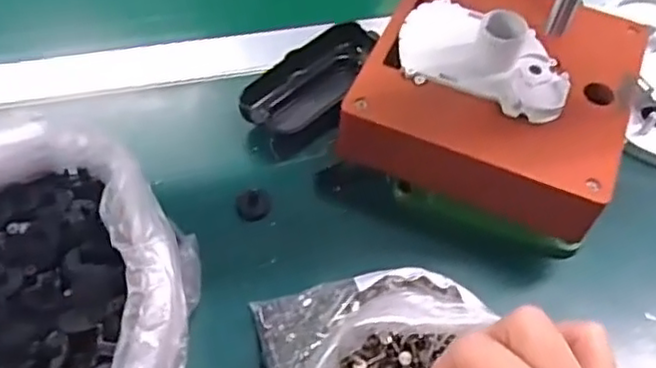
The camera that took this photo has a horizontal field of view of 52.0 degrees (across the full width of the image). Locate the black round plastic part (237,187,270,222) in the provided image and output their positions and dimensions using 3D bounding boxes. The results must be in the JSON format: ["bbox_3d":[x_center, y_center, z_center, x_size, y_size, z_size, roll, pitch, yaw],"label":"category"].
[{"bbox_3d":[-0.045,0.012,0.412,0.020,0.014,0.016,-6,57,-7],"label":"black round plastic part"}]

